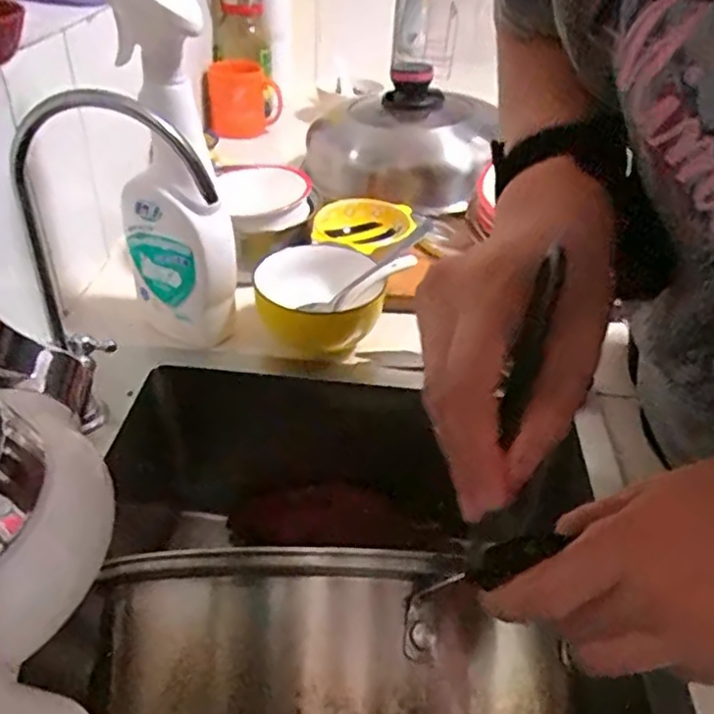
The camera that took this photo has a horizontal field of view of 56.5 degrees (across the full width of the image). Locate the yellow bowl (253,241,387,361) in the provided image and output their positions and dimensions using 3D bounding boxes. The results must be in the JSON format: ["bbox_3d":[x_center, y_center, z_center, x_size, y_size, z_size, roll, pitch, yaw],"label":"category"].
[{"bbox_3d":[-0.035,-0.050,0.596,0.107,0.064,0.094,-5,38,-11],"label":"yellow bowl"}]

